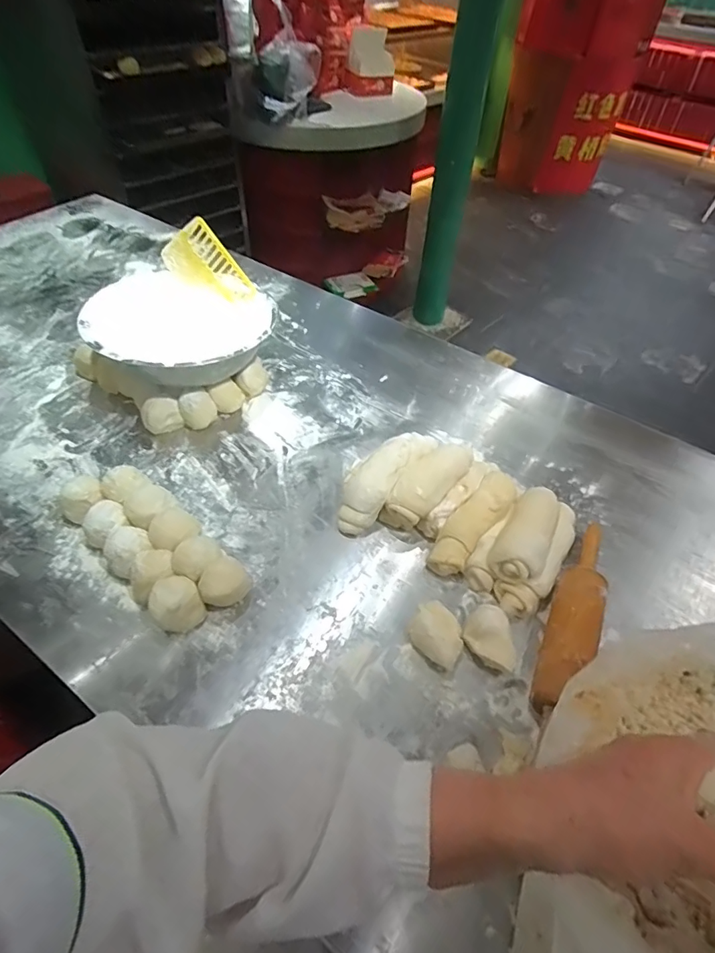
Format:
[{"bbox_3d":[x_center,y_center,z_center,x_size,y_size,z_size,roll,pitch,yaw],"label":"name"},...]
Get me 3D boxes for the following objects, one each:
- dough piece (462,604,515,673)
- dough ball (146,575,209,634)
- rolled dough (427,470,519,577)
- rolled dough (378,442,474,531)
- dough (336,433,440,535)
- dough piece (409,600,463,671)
[{"bbox_3d":[0.142,0.180,0.540,0.046,0.038,0.065,-2,50,-5],"label":"dough piece"},{"bbox_3d":[-0.199,0.140,0.543,0.051,0.055,0.050,1,50,-2],"label":"dough ball"},{"bbox_3d":[0.155,0.057,0.639,0.051,0.044,0.176,32,55,22],"label":"rolled dough"},{"bbox_3d":[0.097,0.012,0.662,0.058,0.060,0.146,32,55,22],"label":"rolled dough"},{"bbox_3d":[0.041,-0.003,0.666,0.055,0.068,0.188,31,55,21],"label":"dough"},{"bbox_3d":[0.089,0.176,0.545,0.049,0.031,0.066,-28,56,-24],"label":"dough piece"}]

